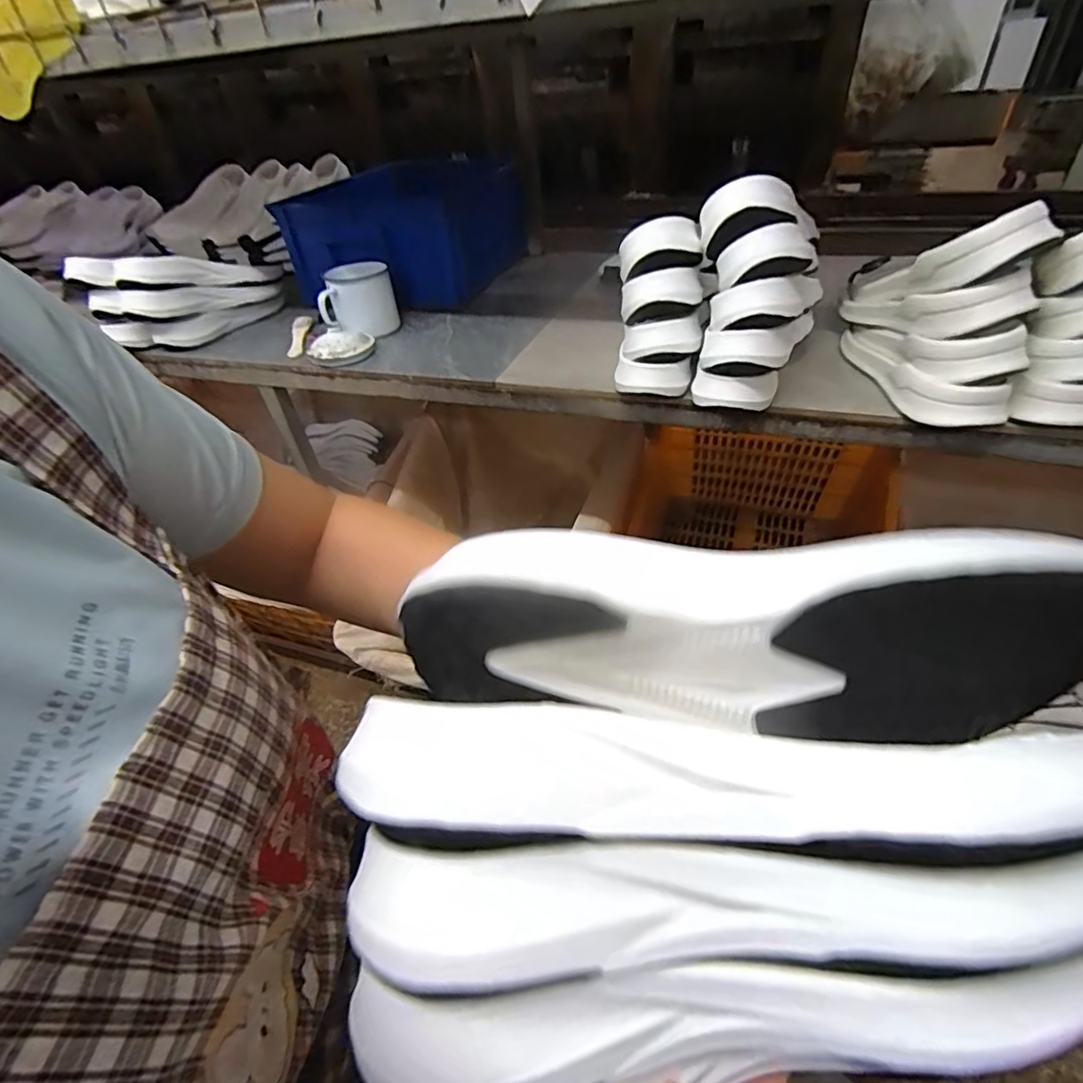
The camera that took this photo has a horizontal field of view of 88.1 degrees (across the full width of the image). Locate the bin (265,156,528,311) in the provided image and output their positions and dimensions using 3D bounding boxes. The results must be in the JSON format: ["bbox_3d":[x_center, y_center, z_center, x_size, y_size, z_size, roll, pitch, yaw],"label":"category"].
[{"bbox_3d":[-0.254,-0.617,1.122,0.242,0.179,0.513,20,48,27],"label":"bin"}]

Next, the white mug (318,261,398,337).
[{"bbox_3d":[-0.297,-0.384,0.908,0.120,0.090,0.109,-14,42,-8],"label":"white mug"}]

